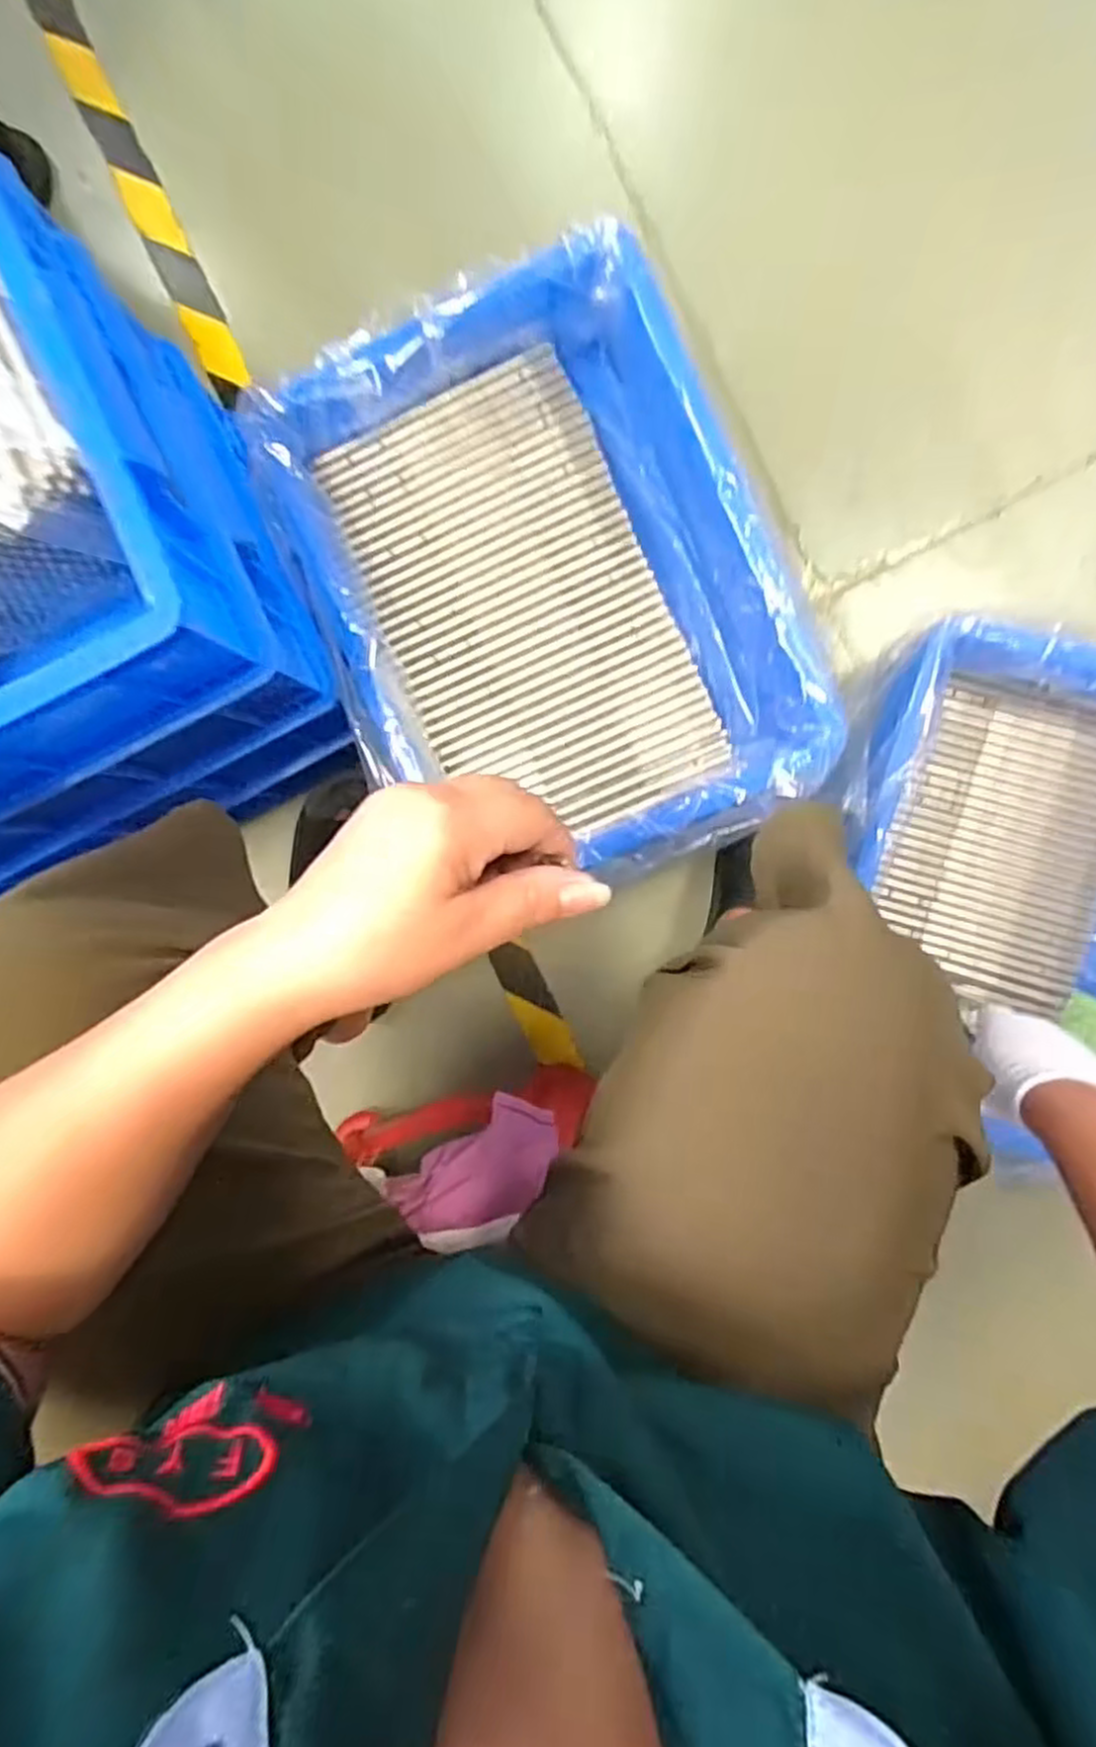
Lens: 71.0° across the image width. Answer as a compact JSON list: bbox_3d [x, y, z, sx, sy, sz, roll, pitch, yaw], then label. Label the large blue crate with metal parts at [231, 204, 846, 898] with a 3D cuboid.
[{"bbox_3d":[-0.005,-0.212,0.607,0.316,0.119,0.412,-21,91,6],"label":"large blue crate with metal parts"}]

